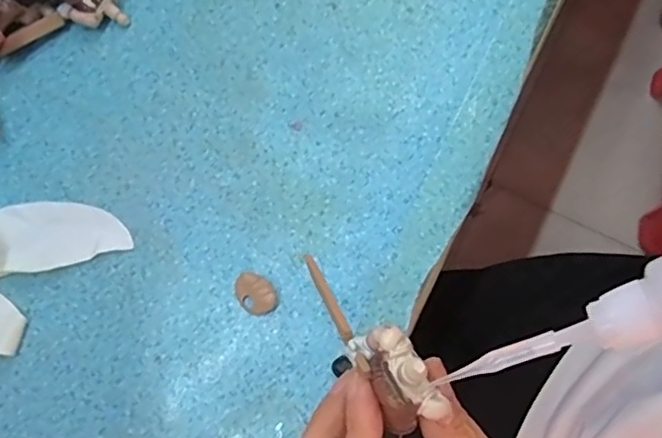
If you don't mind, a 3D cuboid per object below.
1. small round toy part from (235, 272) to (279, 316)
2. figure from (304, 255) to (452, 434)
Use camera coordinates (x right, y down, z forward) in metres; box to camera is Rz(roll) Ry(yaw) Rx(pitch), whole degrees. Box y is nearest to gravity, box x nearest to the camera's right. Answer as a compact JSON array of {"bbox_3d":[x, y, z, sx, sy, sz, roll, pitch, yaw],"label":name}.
[{"bbox_3d":[-0.041,0.041,0.323,0.019,0.007,0.025,-41,78,-6],"label":"small round toy part"},{"bbox_3d":[0.008,0.040,0.206,0.023,0.016,0.075,-42,40,-6],"label":"figure"}]

